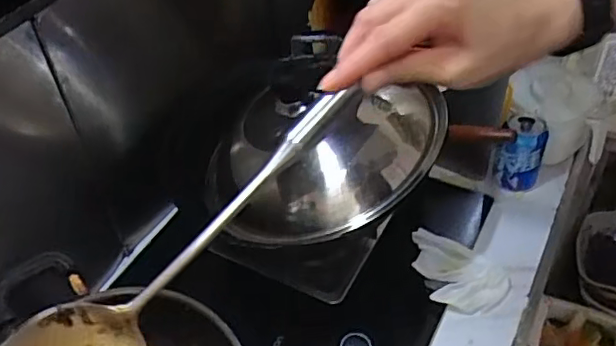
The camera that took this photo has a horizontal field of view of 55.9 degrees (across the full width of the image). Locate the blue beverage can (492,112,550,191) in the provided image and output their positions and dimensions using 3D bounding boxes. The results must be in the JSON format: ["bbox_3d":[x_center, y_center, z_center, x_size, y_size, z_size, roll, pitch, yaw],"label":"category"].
[{"bbox_3d":[0.319,-0.029,0.875,0.063,0.114,0.063,-3,45,3],"label":"blue beverage can"}]

